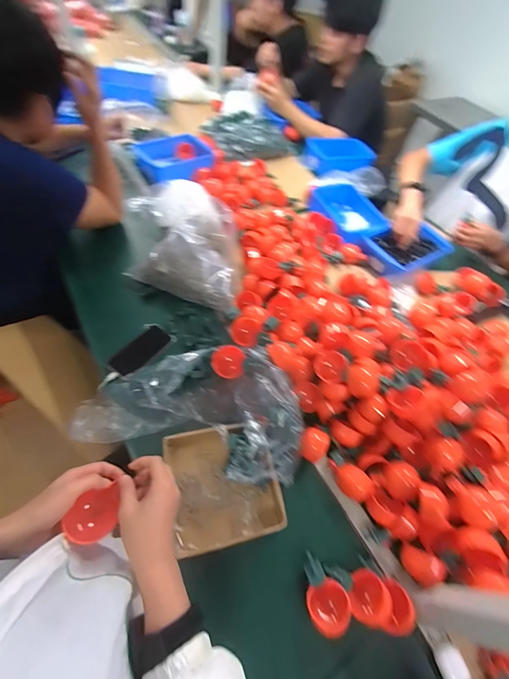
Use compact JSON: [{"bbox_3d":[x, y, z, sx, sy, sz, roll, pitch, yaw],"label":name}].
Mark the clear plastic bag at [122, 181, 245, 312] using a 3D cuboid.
[{"bbox_3d":[-0.198,-0.291,0.885,0.316,0.146,0.484,-3,57,-12],"label":"clear plastic bag"}]

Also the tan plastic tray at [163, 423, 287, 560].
[{"bbox_3d":[-0.057,0.257,0.553,0.182,0.042,0.193,-9,58,-15],"label":"tan plastic tray"}]

